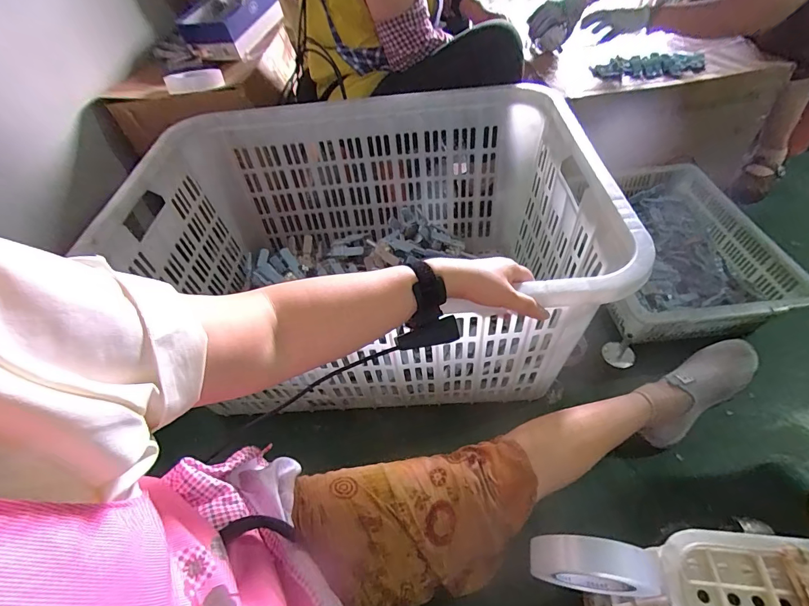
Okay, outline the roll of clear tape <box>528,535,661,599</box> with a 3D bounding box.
[{"bbox_3d":[0.194,0.281,0.427,0.115,0.114,0.031,7,49,10],"label":"roll of clear tape"}]

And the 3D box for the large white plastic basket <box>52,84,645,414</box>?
[{"bbox_3d":[-0.089,-0.089,0.797,0.799,0.396,0.551,-1,48,3],"label":"large white plastic basket"}]

